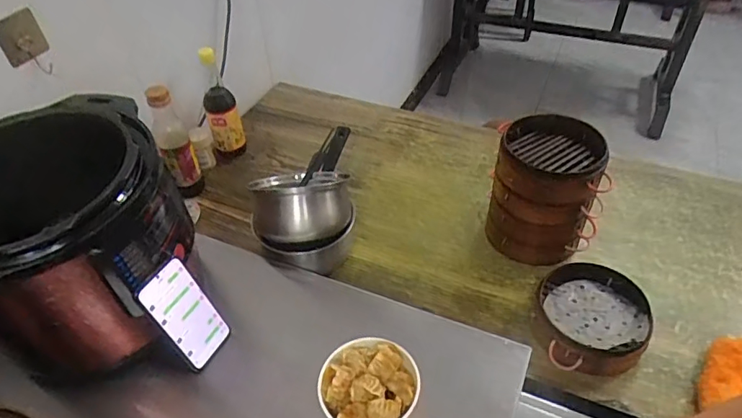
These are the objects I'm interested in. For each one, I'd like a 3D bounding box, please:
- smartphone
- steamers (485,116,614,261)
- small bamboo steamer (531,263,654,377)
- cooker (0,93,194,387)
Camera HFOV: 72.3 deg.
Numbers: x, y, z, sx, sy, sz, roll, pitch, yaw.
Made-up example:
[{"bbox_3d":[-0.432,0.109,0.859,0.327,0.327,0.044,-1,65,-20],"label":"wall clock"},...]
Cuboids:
[{"bbox_3d":[-0.247,0.146,0.686,0.009,0.164,0.074,8,43,36],"label":"smartphone"},{"bbox_3d":[0.308,-0.030,0.902,0.175,0.203,0.165,12,46,13],"label":"steamers"},{"bbox_3d":[0.343,0.173,0.799,0.163,0.059,0.188,18,47,19],"label":"small bamboo steamer"},{"bbox_3d":[-0.399,0.069,0.660,0.318,0.264,0.229,-19,47,-17],"label":"cooker"}]

